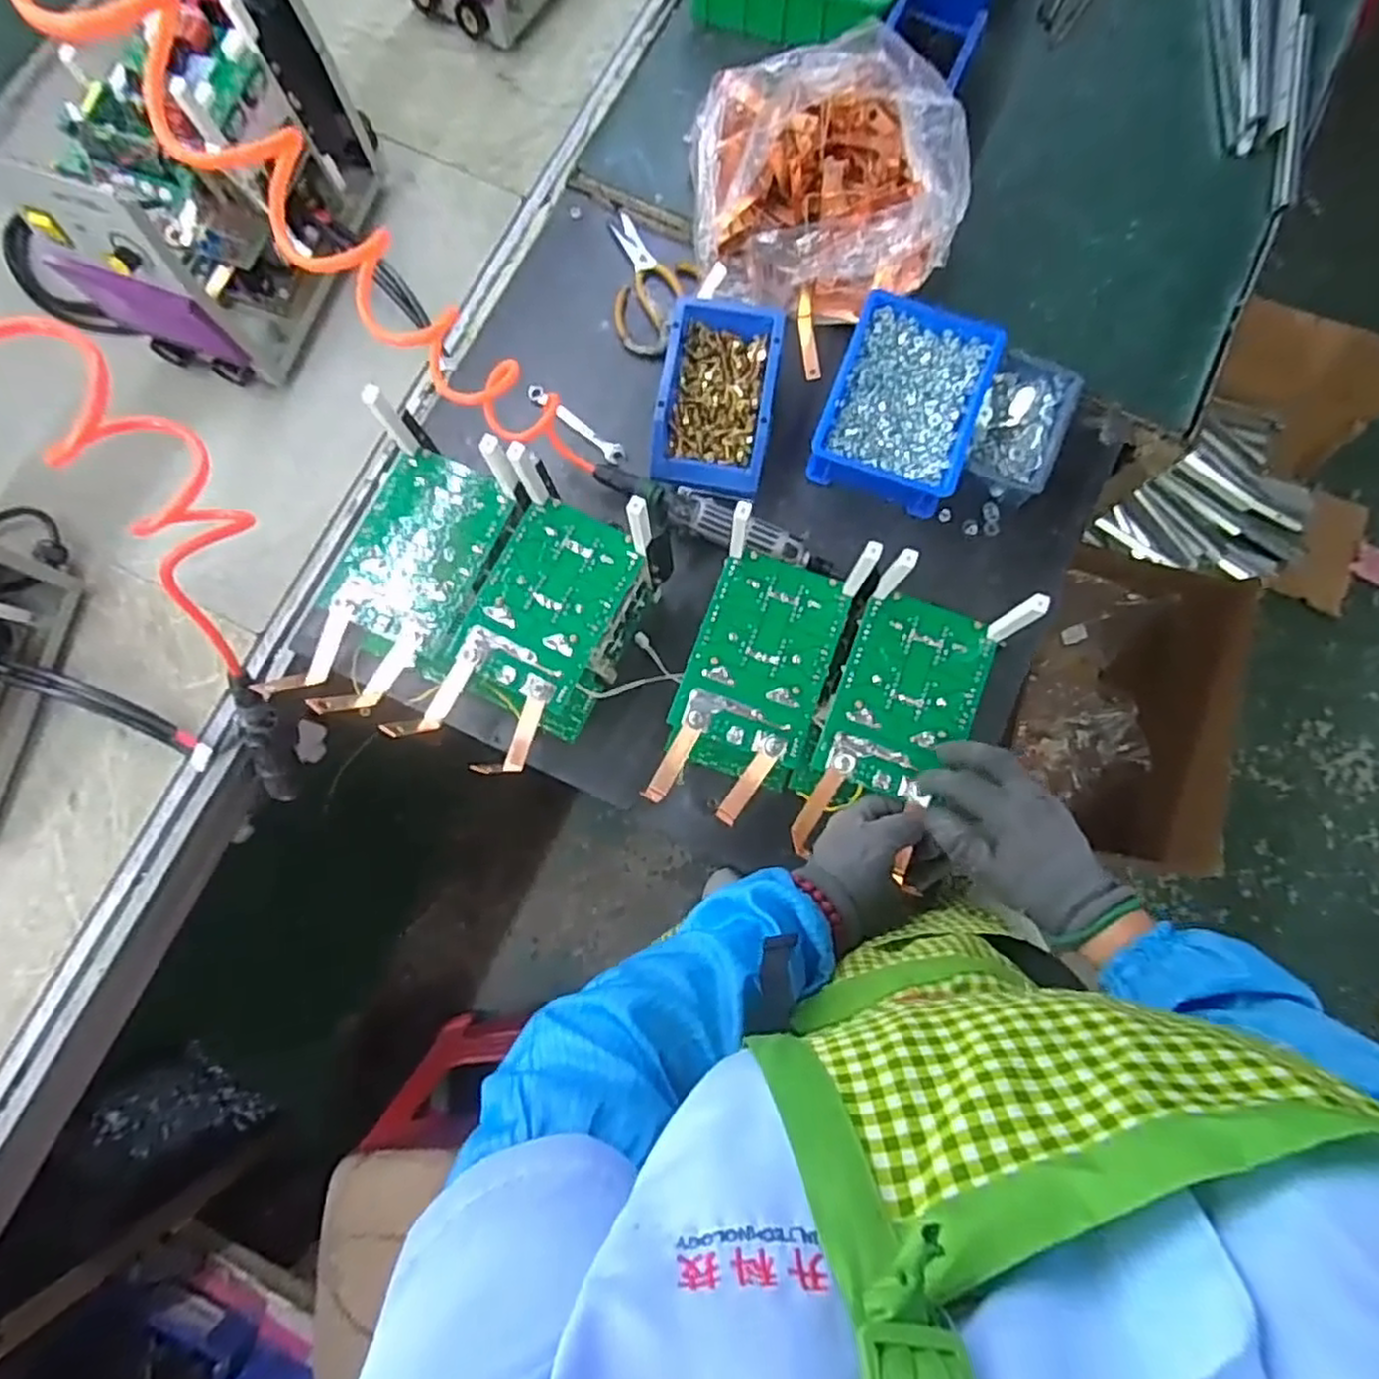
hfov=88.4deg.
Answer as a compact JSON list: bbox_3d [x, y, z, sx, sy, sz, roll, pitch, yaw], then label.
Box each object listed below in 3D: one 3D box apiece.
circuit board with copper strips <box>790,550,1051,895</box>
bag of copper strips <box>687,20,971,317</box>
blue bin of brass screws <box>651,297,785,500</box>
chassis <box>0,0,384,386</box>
[{"bbox_3d":[0.166,0.021,0.546,0.115,0.092,0.240,26,81,5],"label":"circuit board with copper strips"},{"bbox_3d":[0.140,-0.519,0.715,0.259,0.173,0.202,-3,80,0],"label":"bag of copper strips"},{"bbox_3d":[0.029,-0.299,0.732,0.115,0.065,0.188,9,80,2],"label":"blue bin of brass screws"},{"bbox_3d":[-0.466,-0.509,0.705,0.149,0.223,0.320,21,80,4],"label":"chassis"}]

